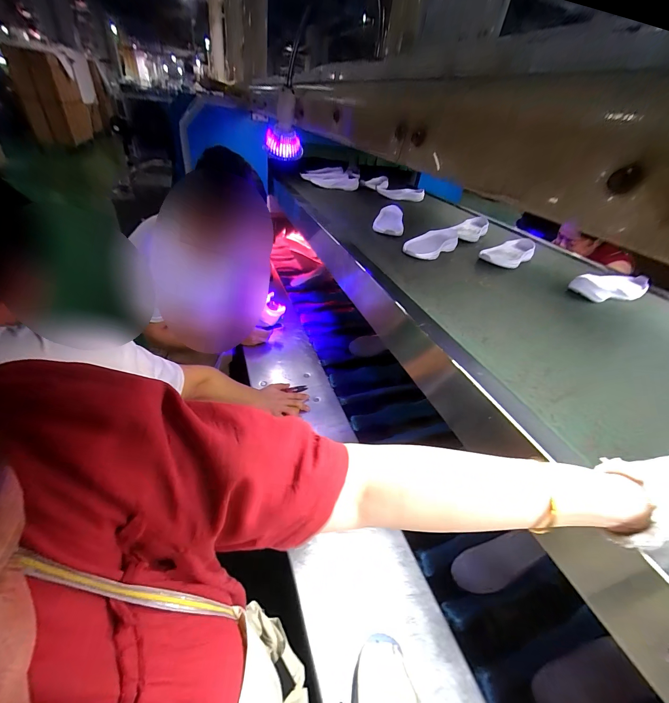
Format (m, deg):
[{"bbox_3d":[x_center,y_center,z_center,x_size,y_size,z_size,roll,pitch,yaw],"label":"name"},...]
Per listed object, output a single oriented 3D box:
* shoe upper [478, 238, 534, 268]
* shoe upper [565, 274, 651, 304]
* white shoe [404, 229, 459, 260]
[{"bbox_3d":[0.492,-0.279,0.872,0.090,0.038,0.213,36,47,29],"label":"shoe upper"},{"bbox_3d":[0.670,-0.160,0.757,0.207,0.033,0.089,-12,44,-23],"label":"shoe upper"},{"bbox_3d":[0.268,-0.295,0.851,0.089,0.041,0.241,33,44,27],"label":"white shoe"}]

